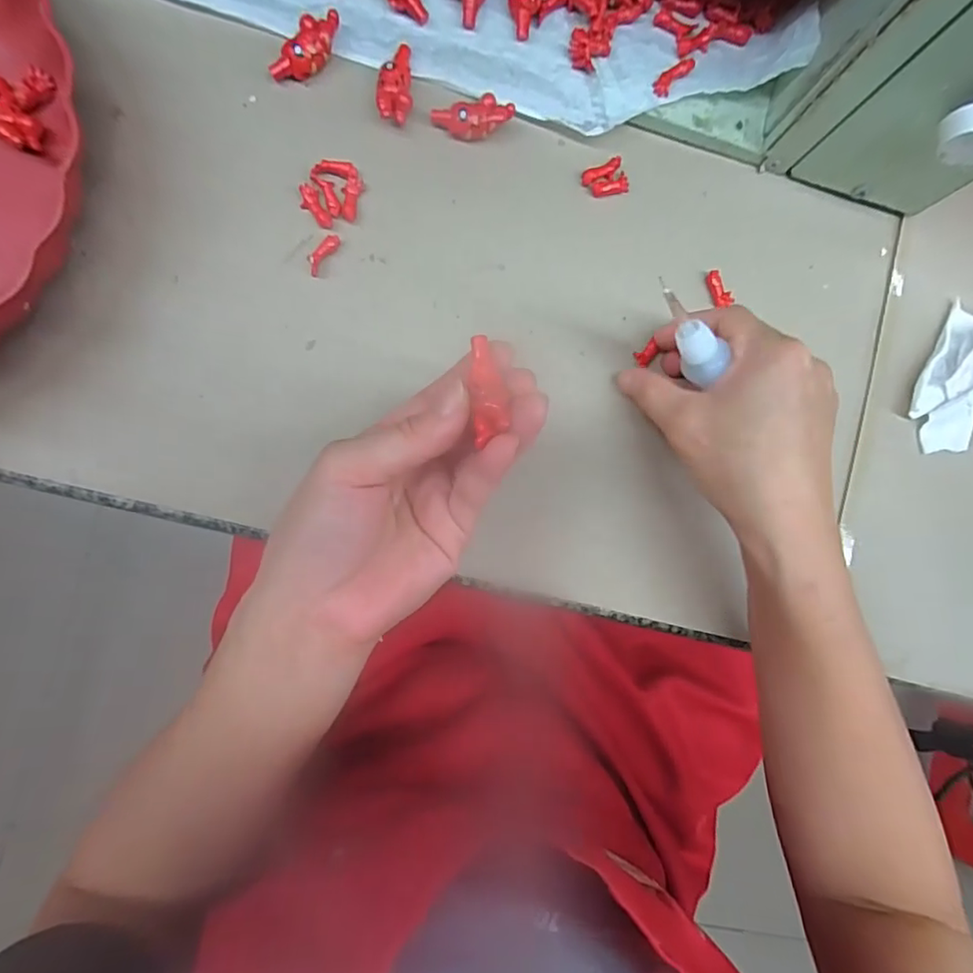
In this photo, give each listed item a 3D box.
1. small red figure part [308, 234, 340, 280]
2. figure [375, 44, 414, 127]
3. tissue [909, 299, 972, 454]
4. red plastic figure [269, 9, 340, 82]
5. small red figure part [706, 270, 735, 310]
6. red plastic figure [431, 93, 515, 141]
[{"bbox_3d":[-0.085,-0.120,0.282,0.009,0.005,0.023,36,86,-7],"label":"small red figure part"},{"bbox_3d":[-0.048,-0.210,0.284,0.018,0.012,0.039,-2,89,-8],"label":"figure"},{"bbox_3d":[0.299,-0.079,0.328,0.057,0.017,0.122,40,84,-6],"label":"tissue"},{"bbox_3d":[-0.091,-0.222,0.278,0.018,0.013,0.041,32,85,-6],"label":"red plastic figure"},{"bbox_3d":[0.133,-0.113,0.311,0.009,0.007,0.020,-19,93,-7],"label":"small red figure part"},{"bbox_3d":[-0.007,-0.194,0.289,0.041,0.010,0.019,-19,92,-8],"label":"red plastic figure"}]

